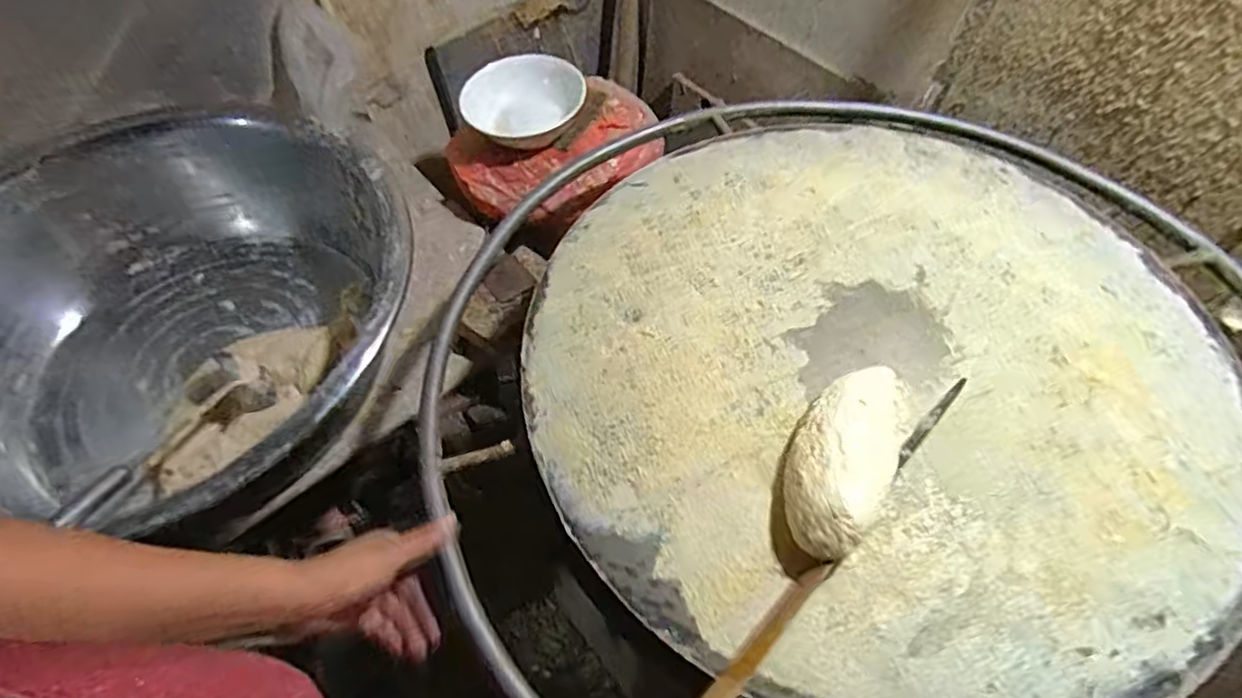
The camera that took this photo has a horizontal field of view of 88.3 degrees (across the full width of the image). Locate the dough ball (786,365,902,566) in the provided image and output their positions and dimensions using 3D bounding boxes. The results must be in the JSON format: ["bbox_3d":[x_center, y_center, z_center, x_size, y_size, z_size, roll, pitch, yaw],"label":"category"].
[{"bbox_3d":[0.179,0.077,0.506,0.072,0.053,0.183,28,59,16],"label":"dough ball"}]

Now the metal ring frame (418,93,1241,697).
[{"bbox_3d":[0.244,0.015,0.630,0.855,0.059,0.822,-9,55,-5],"label":"metal ring frame"}]

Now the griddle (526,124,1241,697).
[{"bbox_3d":[0.227,0.001,0.591,0.588,0.030,0.603,1,56,-1],"label":"griddle"}]

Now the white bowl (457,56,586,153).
[{"bbox_3d":[-0.147,-0.368,0.964,0.174,0.082,0.167,1,56,-1],"label":"white bowl"}]

